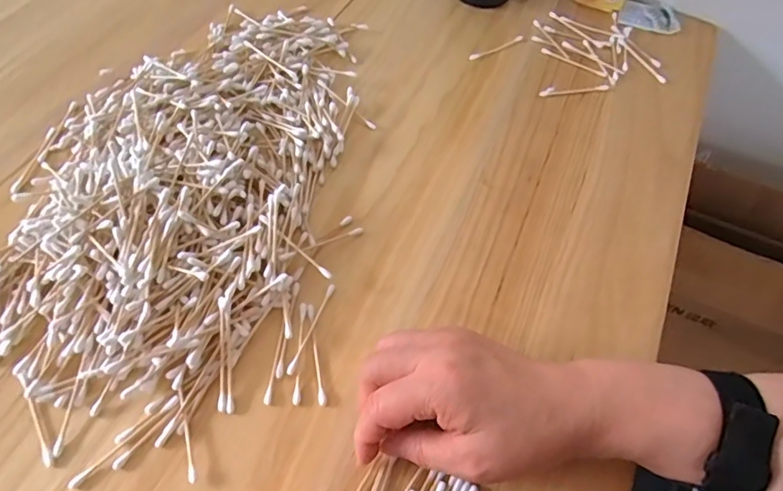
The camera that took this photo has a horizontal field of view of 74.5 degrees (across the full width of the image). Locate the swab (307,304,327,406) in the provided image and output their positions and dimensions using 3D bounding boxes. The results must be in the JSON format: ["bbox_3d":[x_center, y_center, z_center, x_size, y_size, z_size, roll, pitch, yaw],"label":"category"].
[{"bbox_3d":[-0.051,0.071,0.346,0.006,0.004,0.071,-8,57,-9],"label":"swab"}]

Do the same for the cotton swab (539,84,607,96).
[{"bbox_3d":[0.181,-0.154,0.507,0.074,0.008,0.009,-9,58,-10],"label":"cotton swab"}]

